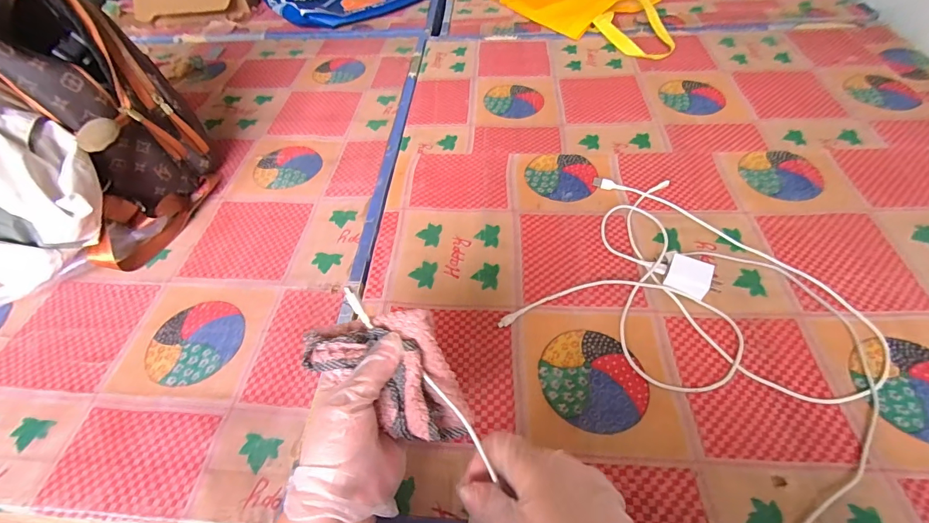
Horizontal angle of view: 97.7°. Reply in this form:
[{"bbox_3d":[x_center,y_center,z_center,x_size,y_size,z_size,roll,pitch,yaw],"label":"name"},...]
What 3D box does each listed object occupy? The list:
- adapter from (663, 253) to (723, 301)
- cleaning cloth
[{"bbox_3d":[0.271,0.021,0.481,0.057,0.026,0.038,26,58,21],"label":"adapter"},{"bbox_3d":[-0.060,0.089,0.321,0.127,0.070,0.078,6,53,8],"label":"cleaning cloth"}]

